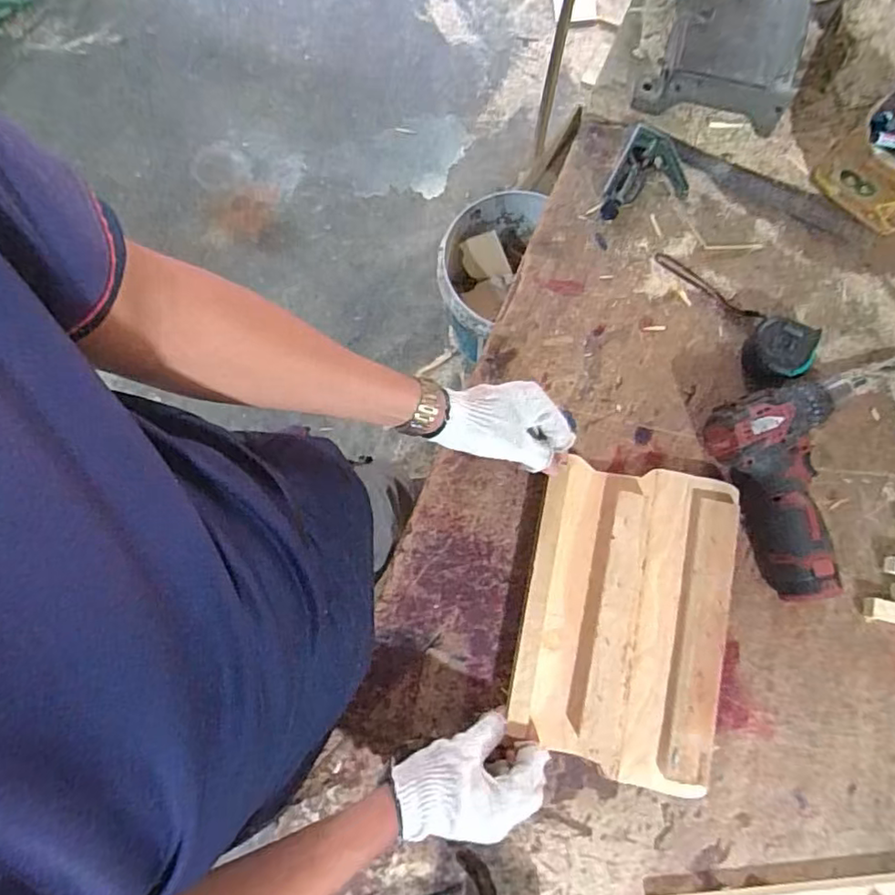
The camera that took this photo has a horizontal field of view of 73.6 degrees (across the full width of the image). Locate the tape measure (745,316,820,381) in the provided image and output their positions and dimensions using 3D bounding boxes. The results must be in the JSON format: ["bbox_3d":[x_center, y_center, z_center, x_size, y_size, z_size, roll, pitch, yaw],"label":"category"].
[{"bbox_3d":[0.345,-0.099,0.621,0.060,0.041,0.065,16,80,4],"label":"tape measure"}]

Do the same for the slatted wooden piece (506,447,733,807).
[{"bbox_3d":[0.165,0.157,0.564,0.180,0.031,0.277,12,79,1],"label":"slatted wooden piece"}]

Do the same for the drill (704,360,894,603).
[{"bbox_3d":[0.387,0.022,0.582,0.225,0.055,0.194,-20,79,-2],"label":"drill"}]

